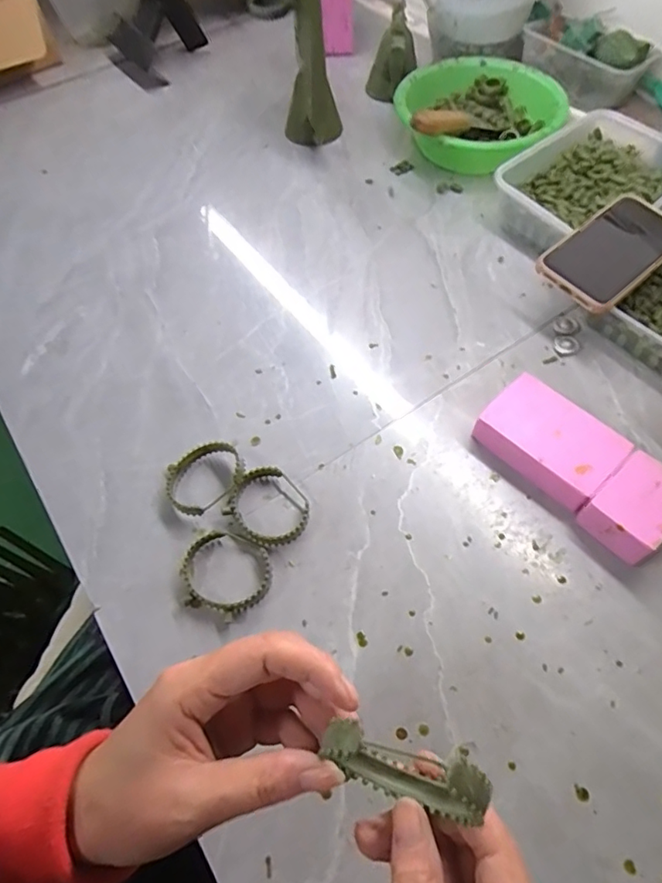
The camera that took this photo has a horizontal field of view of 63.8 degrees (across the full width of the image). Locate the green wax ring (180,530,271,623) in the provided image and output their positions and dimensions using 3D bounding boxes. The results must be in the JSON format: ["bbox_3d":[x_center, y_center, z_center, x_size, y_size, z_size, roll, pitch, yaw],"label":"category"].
[{"bbox_3d":[-0.081,0.102,0.408,0.071,0.014,0.063,18,61,13],"label":"green wax ring"}]

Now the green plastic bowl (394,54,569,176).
[{"bbox_3d":[0.183,-0.405,0.661,0.200,0.079,0.203,-1,59,2],"label":"green plastic bowl"}]

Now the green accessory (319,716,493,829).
[{"bbox_3d":[0.029,0.134,0.216,0.066,0.057,0.021,15,61,11],"label":"green accessory"}]

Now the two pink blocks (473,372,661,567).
[{"bbox_3d":[0.198,0.018,0.433,0.080,0.037,0.164,-38,65,-19],"label":"two pink blocks"}]

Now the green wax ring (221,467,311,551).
[{"bbox_3d":[-0.050,0.052,0.435,0.067,0.019,0.059,36,66,21],"label":"green wax ring"}]

